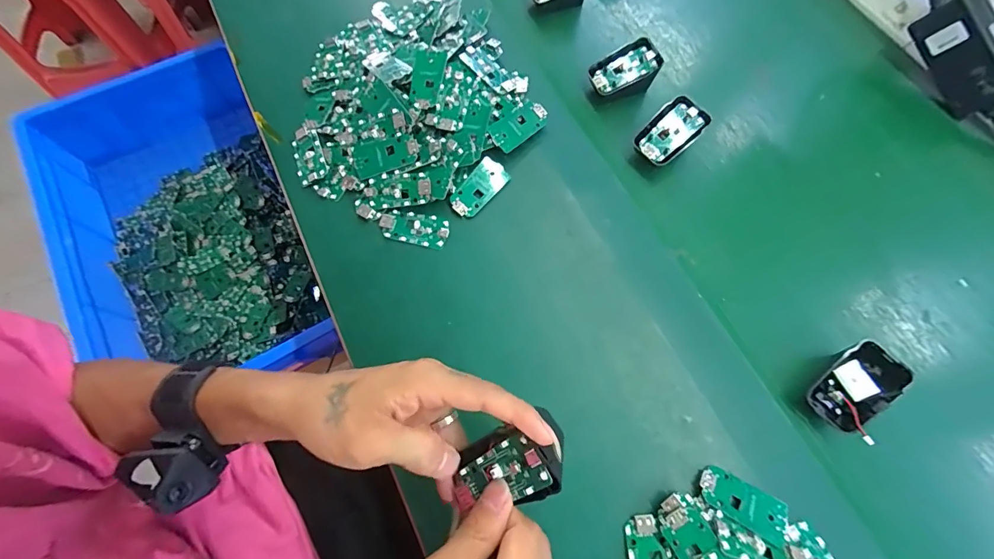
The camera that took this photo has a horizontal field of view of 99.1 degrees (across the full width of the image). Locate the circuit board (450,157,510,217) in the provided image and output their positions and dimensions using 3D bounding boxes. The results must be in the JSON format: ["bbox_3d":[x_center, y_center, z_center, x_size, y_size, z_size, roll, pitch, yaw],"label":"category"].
[{"bbox_3d":[-0.016,-0.087,0.407,0.031,0.004,0.063,40,75,-4],"label":"circuit board"}]

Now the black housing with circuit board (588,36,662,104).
[{"bbox_3d":[0.133,-0.219,0.453,0.067,0.042,0.041,-20,71,-9],"label":"black housing with circuit board"}]

